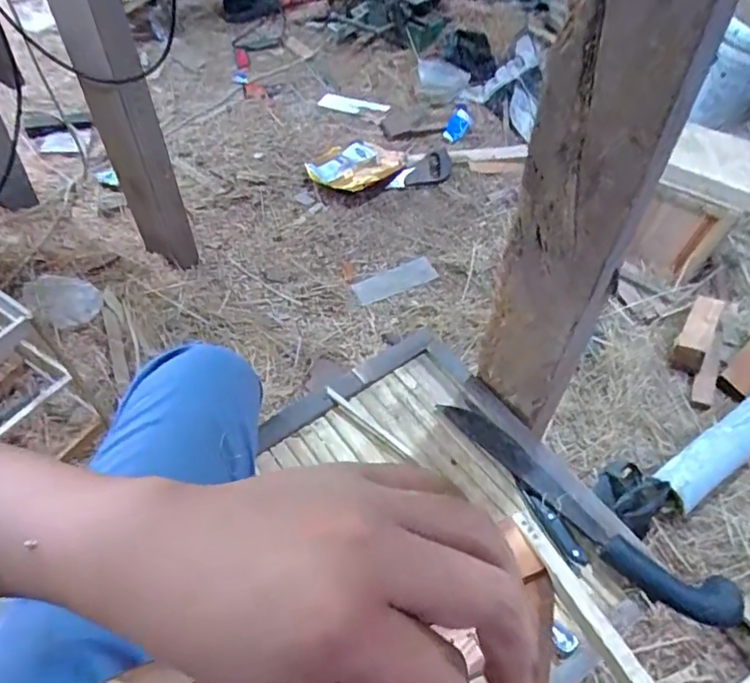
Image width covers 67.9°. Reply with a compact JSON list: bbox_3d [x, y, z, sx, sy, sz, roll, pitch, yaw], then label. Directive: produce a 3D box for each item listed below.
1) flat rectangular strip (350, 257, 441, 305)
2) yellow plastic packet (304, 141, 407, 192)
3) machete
[{"bbox_3d":[0.049,-0.143,1.325,0.210,0.008,0.078,-25,56,-21],"label":"flat rectangular strip"},{"bbox_3d":[-0.055,-0.517,1.600,0.291,0.053,0.224,-31,59,-24],"label":"yellow plastic packet"},{"bbox_3d":[0.223,0.180,0.617,0.358,0.039,0.059,36,58,23],"label":"machete"}]

